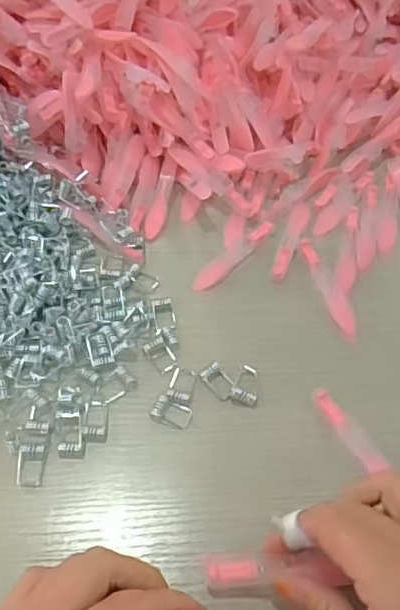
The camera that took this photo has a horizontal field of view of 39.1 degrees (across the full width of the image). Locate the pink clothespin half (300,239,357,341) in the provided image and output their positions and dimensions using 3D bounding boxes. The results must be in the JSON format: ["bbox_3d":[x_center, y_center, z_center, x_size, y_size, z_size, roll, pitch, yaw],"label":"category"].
[{"bbox_3d":[0.088,-0.014,0.384,0.016,0.004,0.082,-12,59,-10],"label":"pink clothespin half"}]

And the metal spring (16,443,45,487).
[{"bbox_3d":[-0.093,0.087,0.308,0.014,0.004,0.023,-2,58,-3],"label":"metal spring"}]

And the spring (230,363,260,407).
[{"bbox_3d":[0.029,0.047,0.340,0.016,0.007,0.026,18,59,9],"label":"spring"}]

